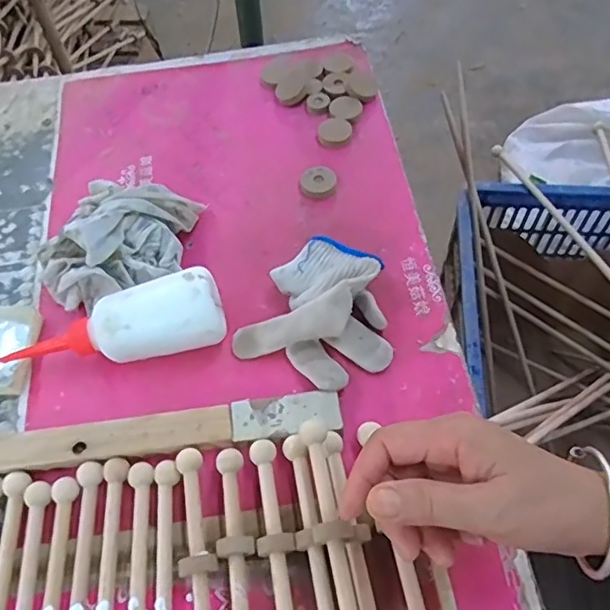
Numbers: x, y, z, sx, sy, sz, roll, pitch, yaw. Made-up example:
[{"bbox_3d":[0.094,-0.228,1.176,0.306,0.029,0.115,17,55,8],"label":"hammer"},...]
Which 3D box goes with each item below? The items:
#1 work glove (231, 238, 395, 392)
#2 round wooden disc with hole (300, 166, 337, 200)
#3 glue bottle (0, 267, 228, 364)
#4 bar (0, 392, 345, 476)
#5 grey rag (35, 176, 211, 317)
[{"bbox_3d":[0.019,0.004,0.461,0.114,0.050,0.115,25,63,17],"label":"work glove"},{"bbox_3d":[0.013,-0.121,0.558,0.034,0.008,0.037,-1,58,2],"label":"round wooden disc with hole"},{"bbox_3d":[-0.151,0.026,0.450,0.176,0.060,0.053,-15,59,-7],"label":"glue bottle"},{"bbox_3d":[-0.117,0.098,0.426,0.286,0.017,0.034,-7,58,-1],"label":"bar"},{"bbox_3d":[-0.163,-0.057,0.498,0.110,0.061,0.122,8,59,8],"label":"grey rag"}]

